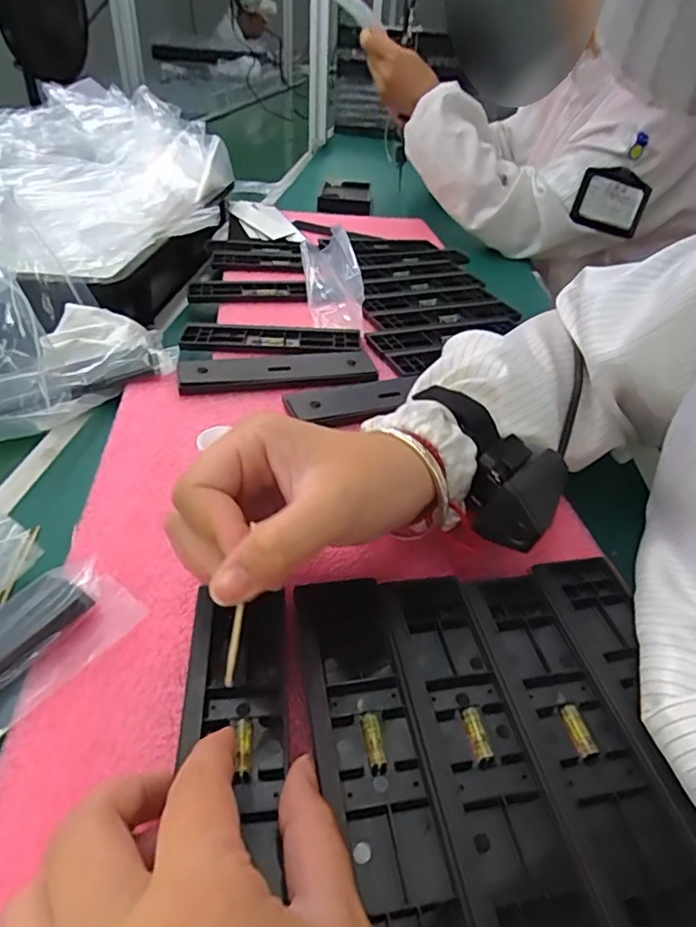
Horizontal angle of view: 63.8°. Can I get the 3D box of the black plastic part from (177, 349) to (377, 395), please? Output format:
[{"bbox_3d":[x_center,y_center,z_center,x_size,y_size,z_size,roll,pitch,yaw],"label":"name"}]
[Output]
[{"bbox_3d":[-0.057,-0.079,0.456,0.154,0.011,0.048,-8,39,-11],"label":"black plastic part"}]

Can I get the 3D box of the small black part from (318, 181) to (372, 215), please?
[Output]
[{"bbox_3d":[-0.006,-0.462,0.967,0.086,0.007,0.203,3,38,0],"label":"small black part"}]

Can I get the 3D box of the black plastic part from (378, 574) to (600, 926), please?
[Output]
[{"bbox_3d":[0.049,0.109,0.227,0.042,0.008,0.159,-5,39,-7],"label":"black plastic part"}]

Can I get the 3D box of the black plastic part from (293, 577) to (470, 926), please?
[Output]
[{"bbox_3d":[0.007,0.109,0.225,0.042,0.007,0.160,-6,39,-8],"label":"black plastic part"}]

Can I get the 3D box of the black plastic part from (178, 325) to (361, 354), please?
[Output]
[{"bbox_3d":[-0.068,-0.111,0.498,0.156,0.009,0.046,-3,39,-4],"label":"black plastic part"}]

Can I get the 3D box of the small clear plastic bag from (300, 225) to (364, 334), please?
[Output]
[{"bbox_3d":[-0.021,-0.212,0.603,0.051,0.040,0.234,-4,39,-5],"label":"small clear plastic bag"}]

